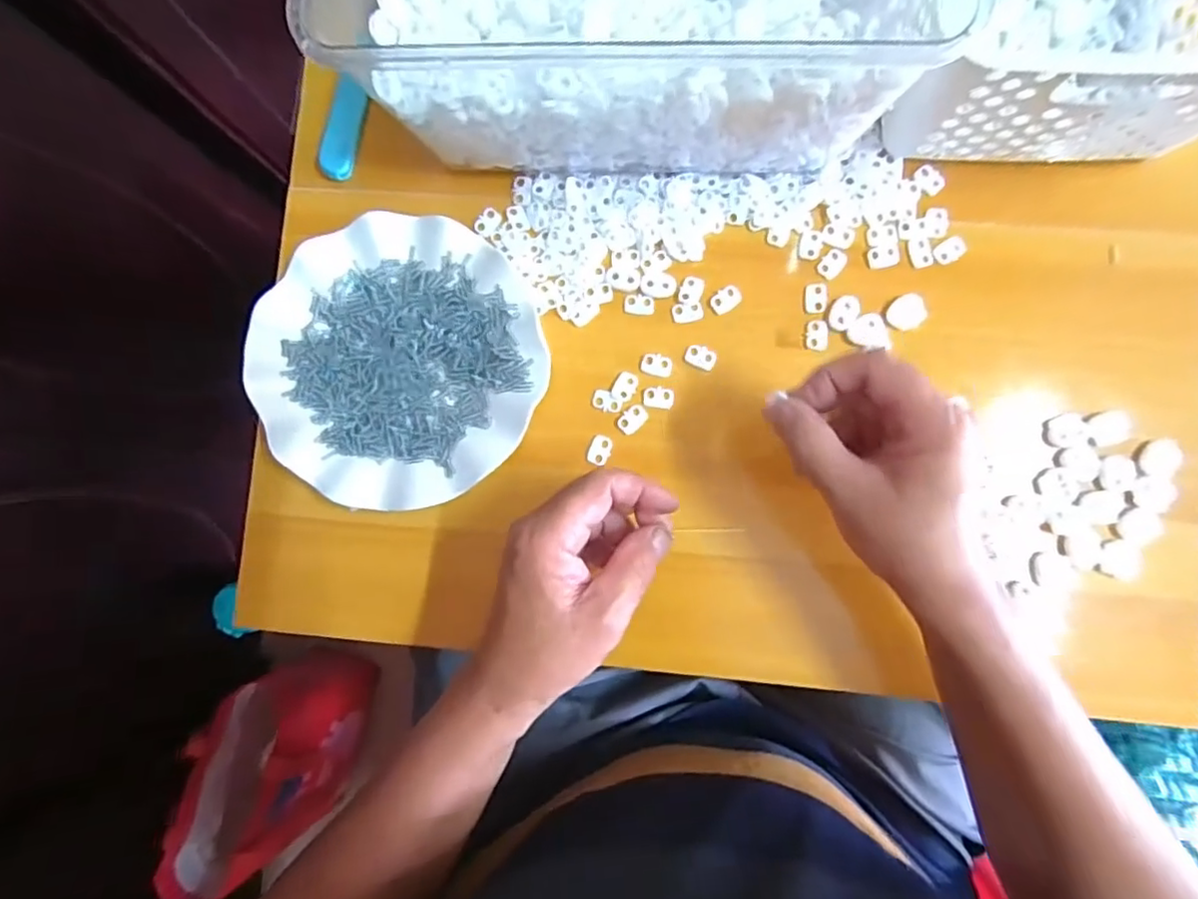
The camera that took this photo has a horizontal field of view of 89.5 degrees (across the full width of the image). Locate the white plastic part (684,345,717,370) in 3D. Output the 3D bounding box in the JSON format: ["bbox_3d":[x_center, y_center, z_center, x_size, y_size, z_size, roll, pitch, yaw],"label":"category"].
[{"bbox_3d":[0.065,-0.059,0.388,0.020,0.004,0.013,22,87,4],"label":"white plastic part"}]

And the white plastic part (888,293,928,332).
[{"bbox_3d":[0.194,-0.086,0.382,0.020,0.009,0.022,0,85,3],"label":"white plastic part"}]

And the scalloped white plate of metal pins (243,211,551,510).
[{"bbox_3d":[-0.127,-0.056,0.391,0.179,0.024,0.178,0,85,3],"label":"scalloped white plate of metal pins"}]

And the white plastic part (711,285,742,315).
[{"bbox_3d":[0.082,-0.097,0.390,0.020,0.004,0.014,-33,84,0],"label":"white plastic part"}]

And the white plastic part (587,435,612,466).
[{"bbox_3d":[0.001,0.001,0.388,0.014,0.004,0.019,20,87,4],"label":"white plastic part"}]

